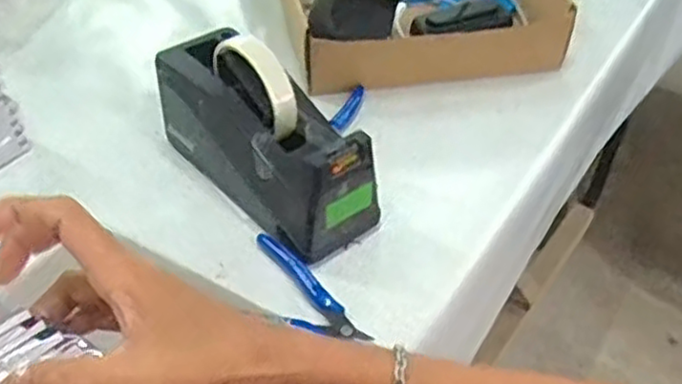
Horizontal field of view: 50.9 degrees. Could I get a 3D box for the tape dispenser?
[{"bbox_3d":[-0.062,-0.049,0.570,0.079,0.111,0.199,-32,53,-31],"label":"tape dispenser"}]

